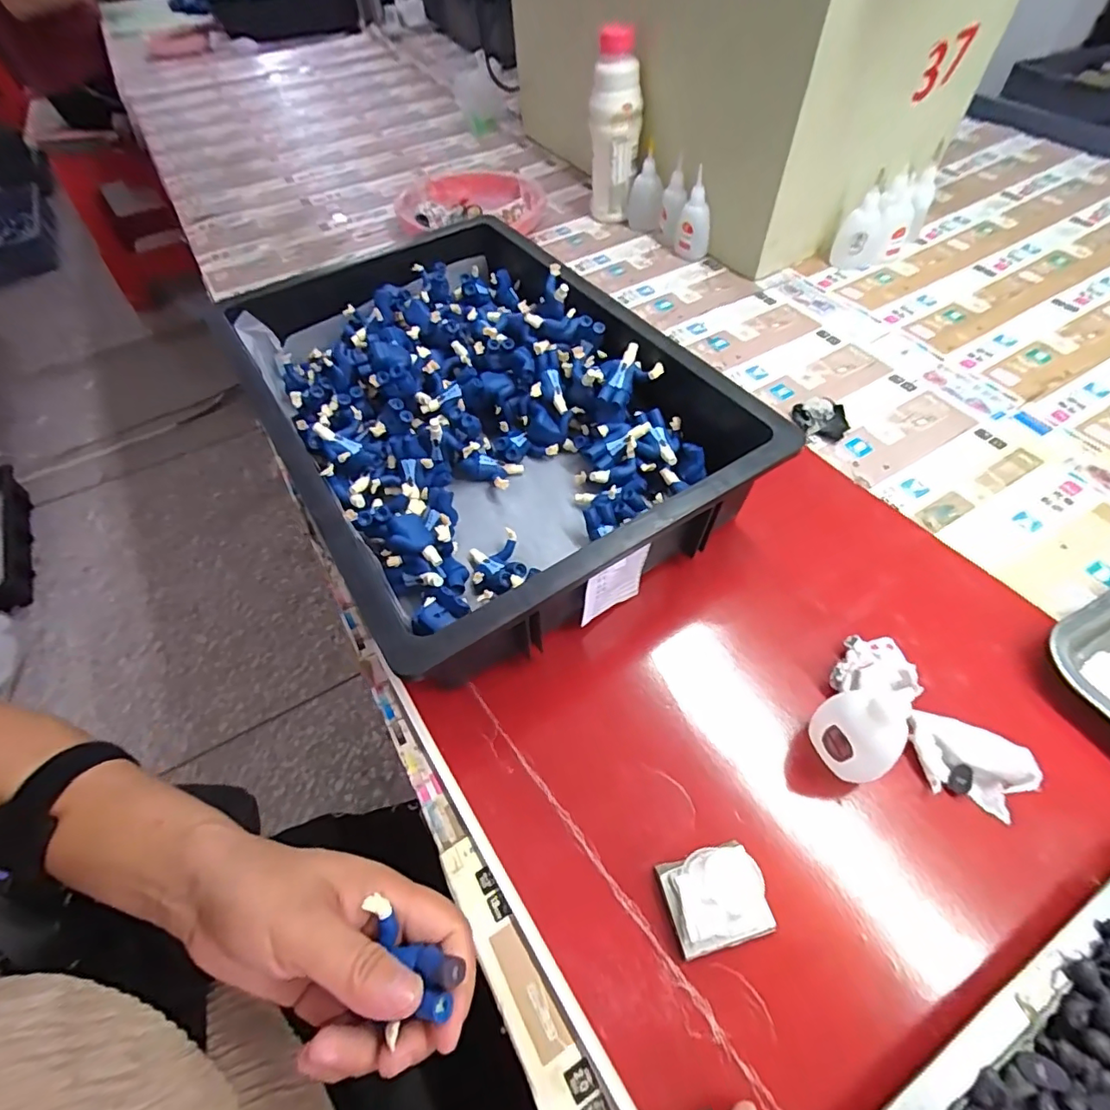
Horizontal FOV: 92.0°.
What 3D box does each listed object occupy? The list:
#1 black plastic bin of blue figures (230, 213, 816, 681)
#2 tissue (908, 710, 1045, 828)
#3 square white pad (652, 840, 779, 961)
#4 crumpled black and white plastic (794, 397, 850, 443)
[{"bbox_3d":[-0.066,-0.135,0.478,0.317,0.094,0.459,-29,57,-17],"label":"black plastic bin of blue figures"},{"bbox_3d":[0.243,0.123,0.317,0.059,0.026,0.042,19,57,16],"label":"tissue"},{"bbox_3d":[0.085,0.180,0.282,0.050,0.021,0.042,-14,54,-7],"label":"square white pad"},{"bbox_3d":[0.252,-0.130,0.509,0.049,0.014,0.047,17,57,15],"label":"crumpled black and white plastic"}]

